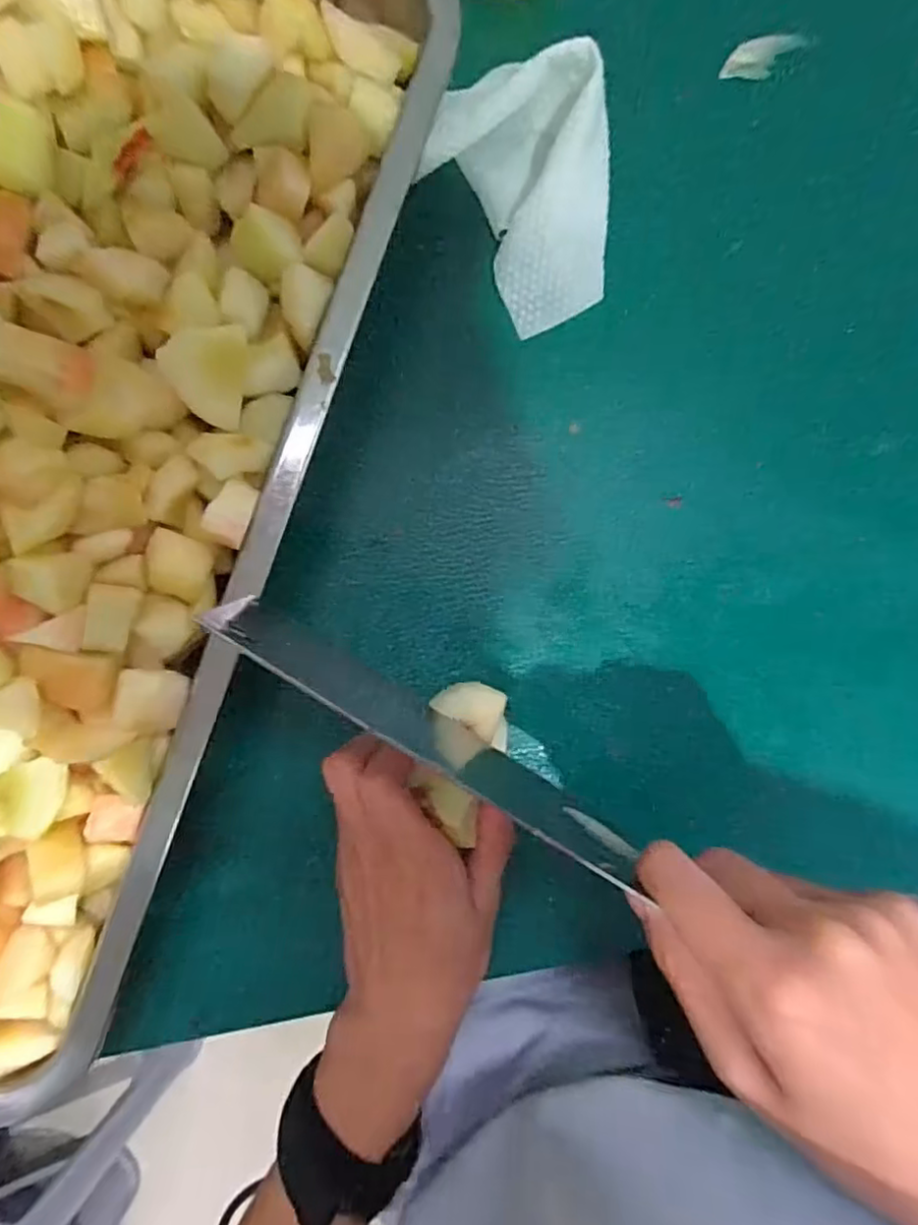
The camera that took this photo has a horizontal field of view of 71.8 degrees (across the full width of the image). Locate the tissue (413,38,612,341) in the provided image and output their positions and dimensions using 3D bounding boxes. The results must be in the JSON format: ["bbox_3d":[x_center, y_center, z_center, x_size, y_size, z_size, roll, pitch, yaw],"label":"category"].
[{"bbox_3d":[0.032,-0.184,0.277,0.071,0.041,0.099,-20,91,-3],"label":"tissue"}]

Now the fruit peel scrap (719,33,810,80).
[{"bbox_3d":[0.143,-0.263,0.299,0.037,0.005,0.019,-9,90,20],"label":"fruit peel scrap"}]

